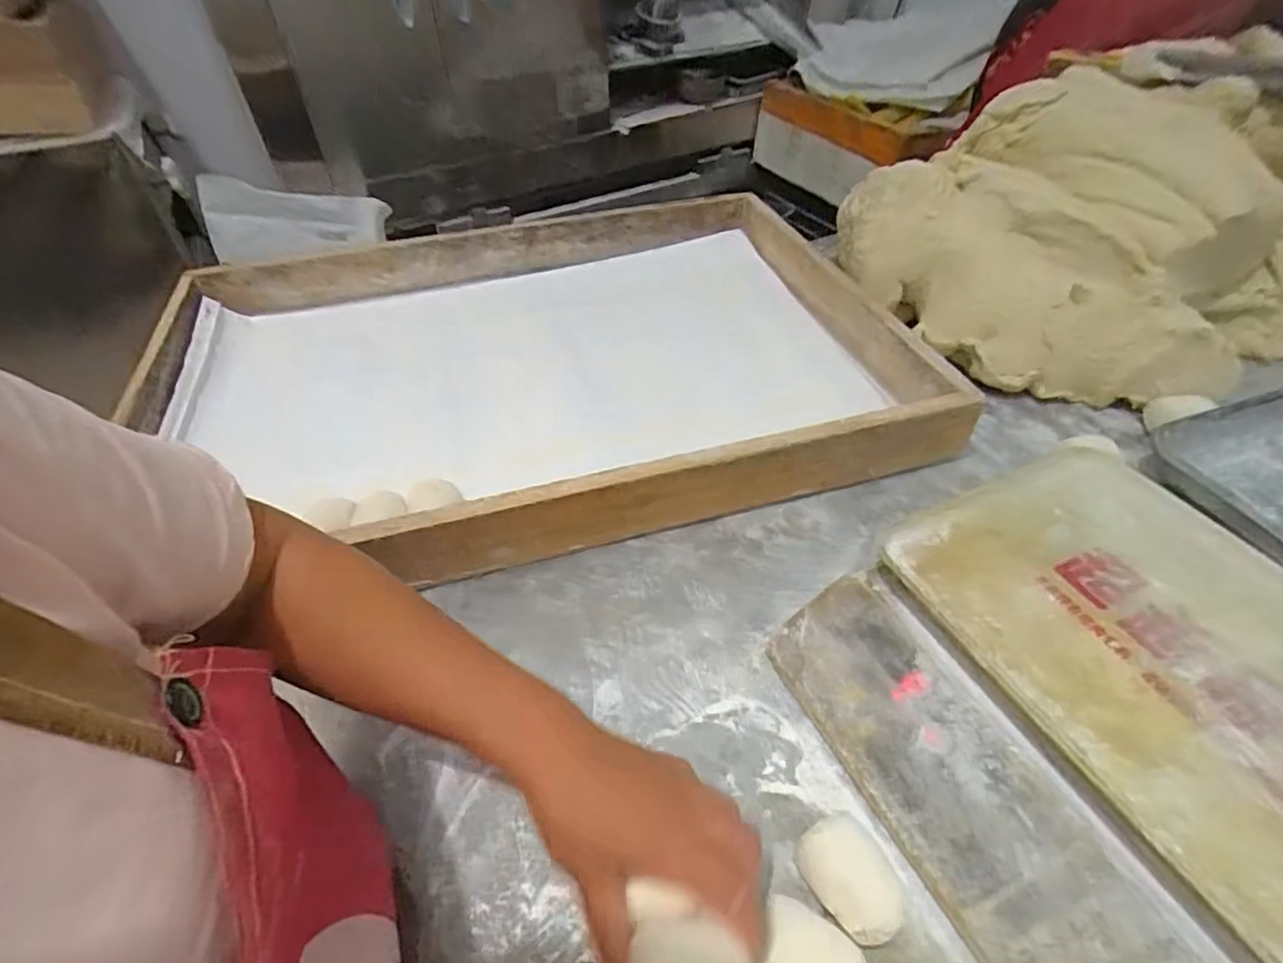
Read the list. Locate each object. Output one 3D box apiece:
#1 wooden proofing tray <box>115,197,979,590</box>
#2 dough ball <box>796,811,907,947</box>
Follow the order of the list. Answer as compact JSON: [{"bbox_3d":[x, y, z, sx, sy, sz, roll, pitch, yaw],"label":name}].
[{"bbox_3d":[-0.127,-0.149,0.704,0.798,0.080,0.572,-13,47,-12],"label":"wooden proofing tray"},{"bbox_3d":[0.119,0.232,0.351,0.040,0.045,0.058,-24,50,-21],"label":"dough ball"}]

